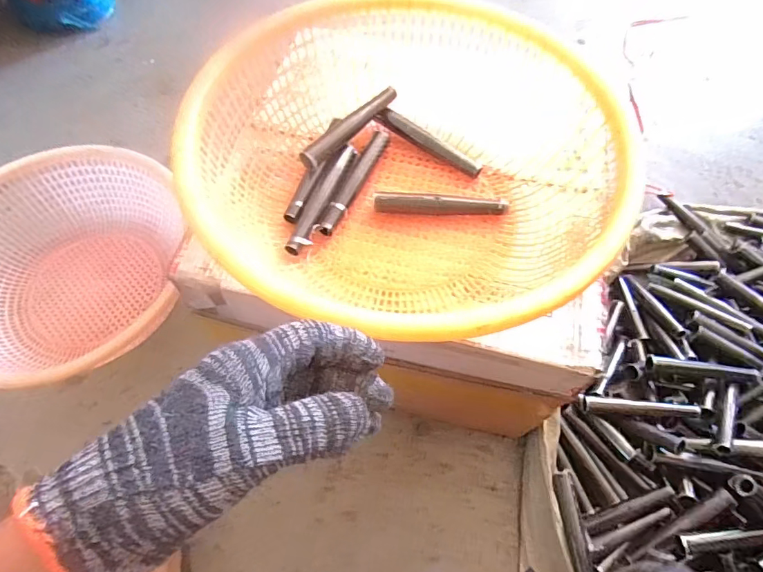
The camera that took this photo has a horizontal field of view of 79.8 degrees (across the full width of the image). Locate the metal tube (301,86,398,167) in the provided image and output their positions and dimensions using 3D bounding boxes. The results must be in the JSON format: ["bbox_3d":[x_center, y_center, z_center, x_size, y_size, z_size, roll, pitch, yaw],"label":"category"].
[{"bbox_3d":[-0.037,-0.184,0.531,0.023,0.022,0.149,38,68,17],"label":"metal tube"}]

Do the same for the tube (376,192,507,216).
[{"bbox_3d":[0.066,-0.090,0.502,0.143,0.022,0.015,1,62,-1],"label":"tube"}]

